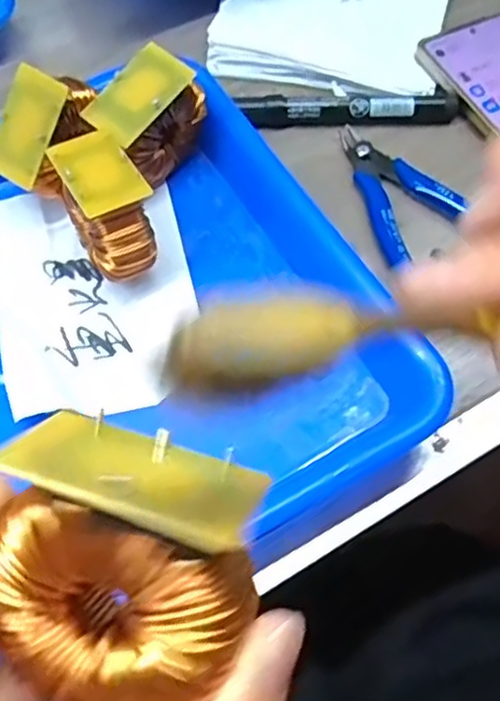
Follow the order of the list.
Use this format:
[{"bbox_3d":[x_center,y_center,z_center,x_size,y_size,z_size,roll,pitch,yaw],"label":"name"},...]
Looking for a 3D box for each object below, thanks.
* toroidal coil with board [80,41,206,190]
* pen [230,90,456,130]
[{"bbox_3d":[-0.049,-0.114,0.336,0.028,0.055,0.056,40,68,16],"label":"toroidal coil with board"},{"bbox_3d":[0.055,-0.134,0.378,0.119,0.012,0.018,-1,63,-3],"label":"pen"}]

